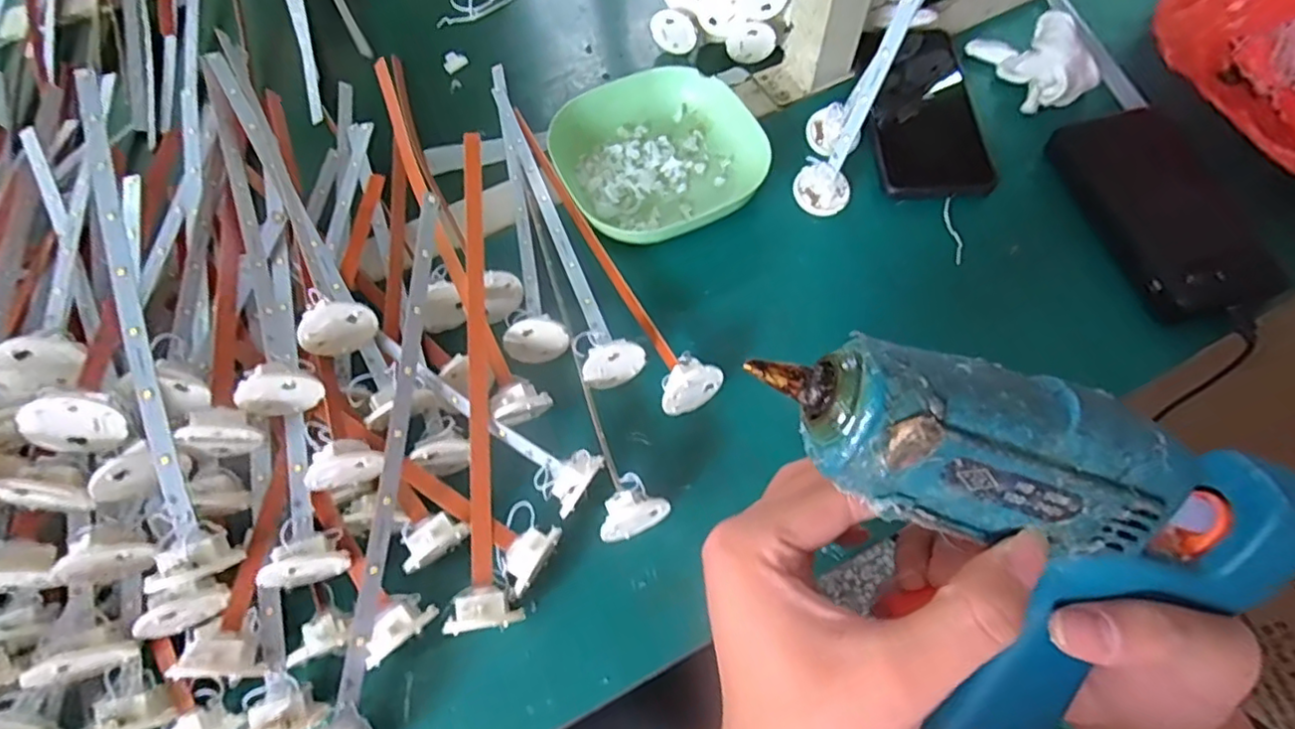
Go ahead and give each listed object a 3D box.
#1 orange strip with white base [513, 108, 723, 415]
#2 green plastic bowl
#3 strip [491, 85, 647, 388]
[{"bbox_3d":[-0.033,-0.093,0.426,0.035,0.029,0.287,-24,64,-8],"label":"orange strip with white base"},{"bbox_3d":[0.006,-0.152,0.456,0.136,0.033,0.138,-21,63,-6],"label":"green plastic bowl"},{"bbox_3d":[-0.068,-0.112,0.443,0.035,0.029,0.292,-19,62,-7],"label":"strip"}]

